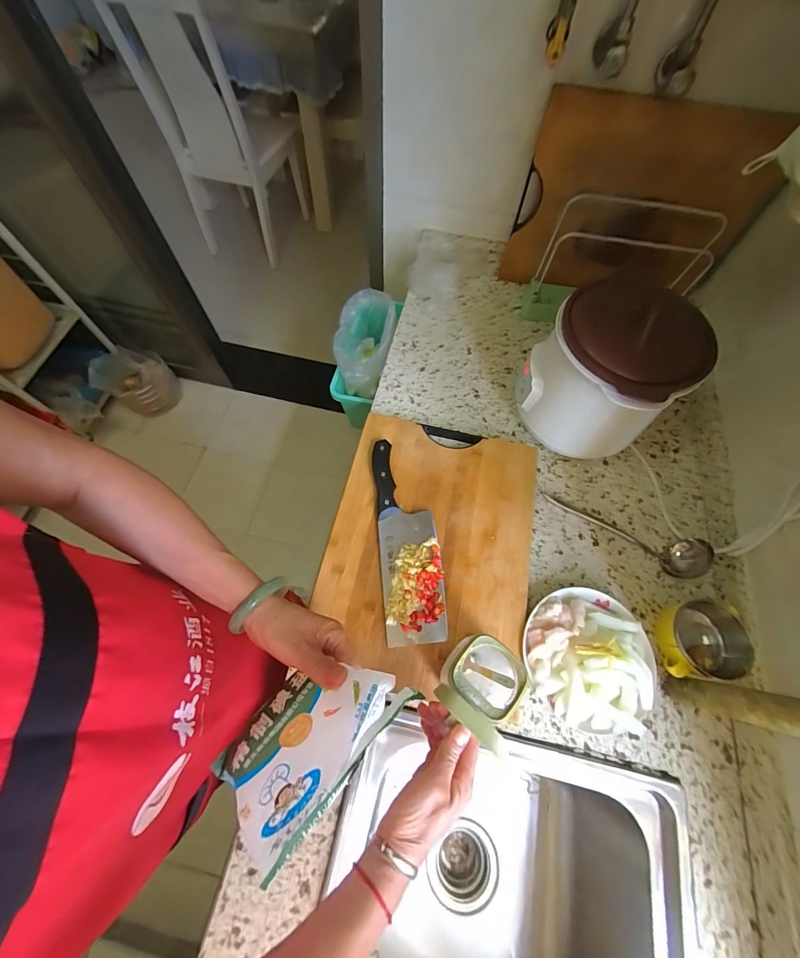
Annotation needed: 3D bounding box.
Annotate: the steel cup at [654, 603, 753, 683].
[{"bbox_3d":[0.402,0.214,0.477,0.089,0.071,0.095,1,66,-2],"label":"steel cup"}]

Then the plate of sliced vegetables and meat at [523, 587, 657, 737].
[{"bbox_3d":[0.249,0.232,0.469,0.164,0.059,0.166,1,66,-2],"label":"plate of sliced vegetables and meat"}]

